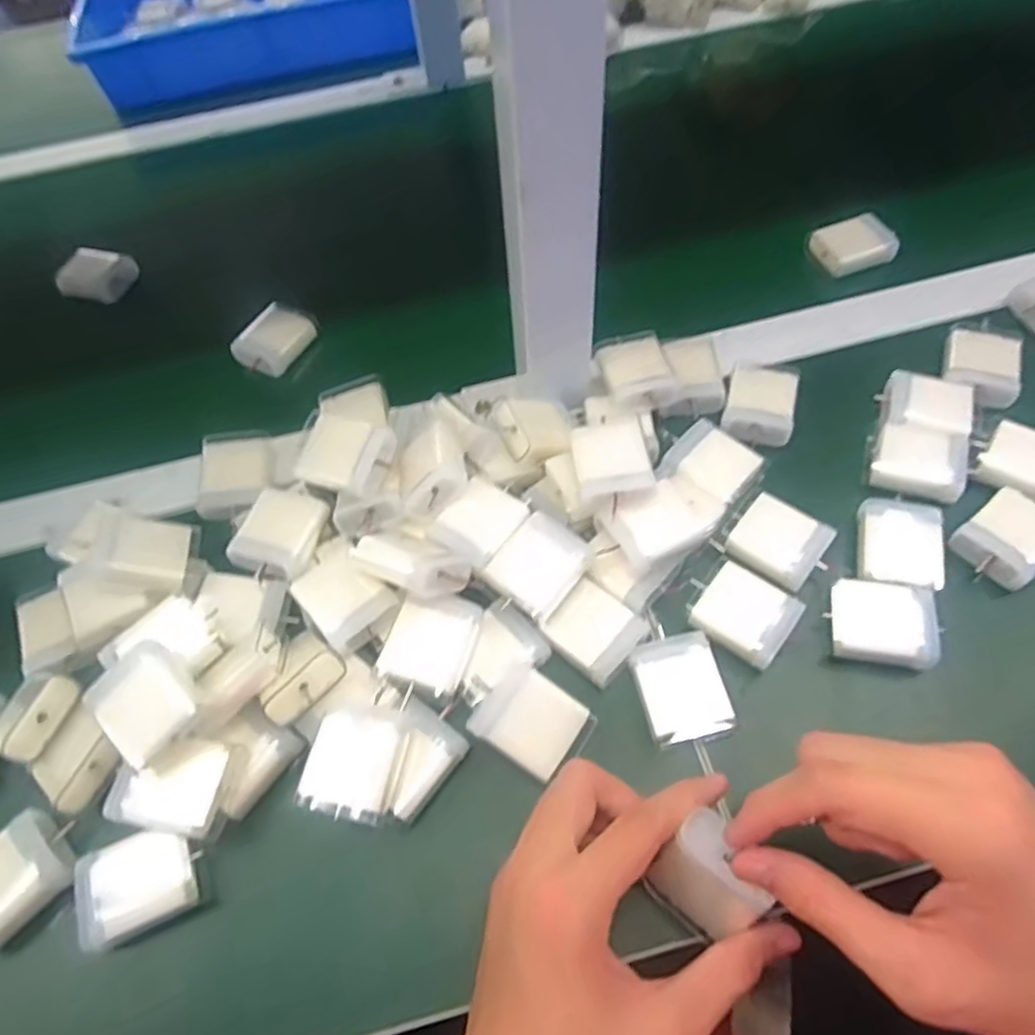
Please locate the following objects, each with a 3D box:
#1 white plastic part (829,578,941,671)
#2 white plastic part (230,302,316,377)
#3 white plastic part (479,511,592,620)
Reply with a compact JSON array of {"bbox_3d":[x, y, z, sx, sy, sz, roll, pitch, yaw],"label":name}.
[{"bbox_3d":[0.191,0.053,0.362,0.047,0.018,0.047,10,61,10],"label":"white plastic part"},{"bbox_3d":[-0.177,-0.130,0.502,0.040,0.019,0.054,29,66,19],"label":"white plastic part"},{"bbox_3d":[0.012,0.028,0.376,0.044,0.024,0.049,35,68,21],"label":"white plastic part"}]

